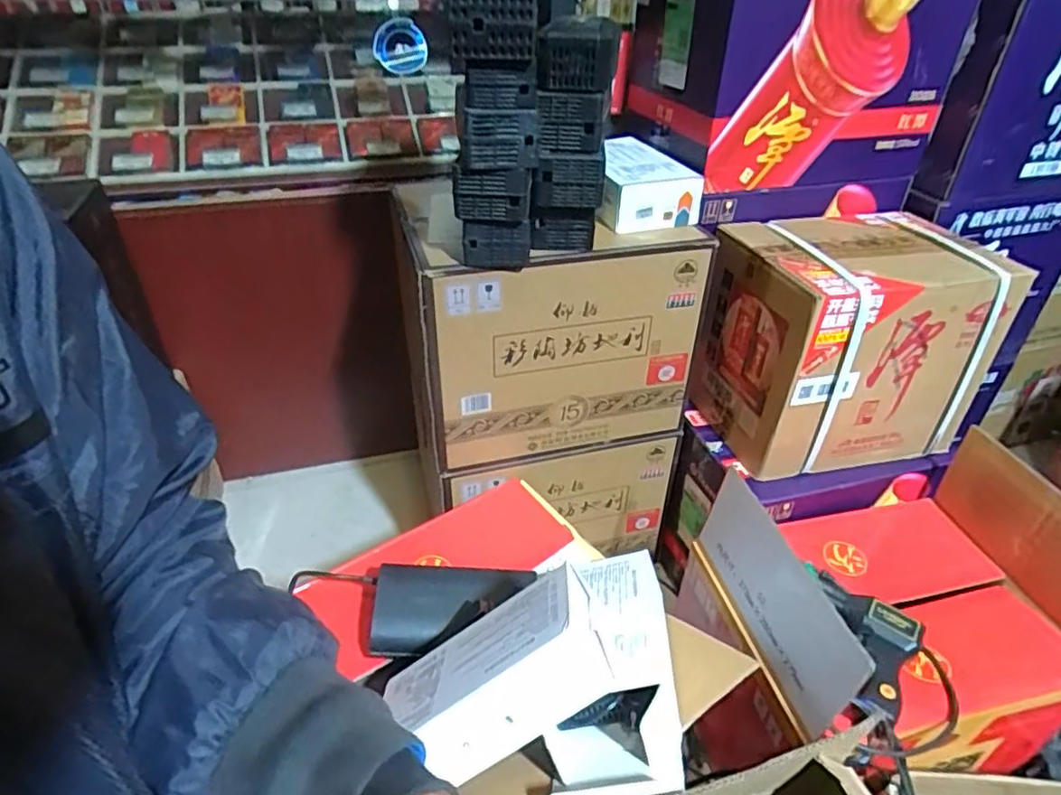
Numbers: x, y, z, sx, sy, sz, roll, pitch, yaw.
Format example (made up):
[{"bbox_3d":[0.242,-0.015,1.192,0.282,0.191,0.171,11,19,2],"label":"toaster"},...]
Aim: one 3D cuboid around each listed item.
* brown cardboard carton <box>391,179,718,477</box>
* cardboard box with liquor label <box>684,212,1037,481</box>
[{"bbox_3d":[0.015,-0.116,0.948,0.392,0.319,0.256,-8,37,-12],"label":"brown cardboard carton"},{"bbox_3d":[0.436,-0.073,0.900,0.326,0.294,0.211,-7,37,-11],"label":"cardboard box with liquor label"}]

